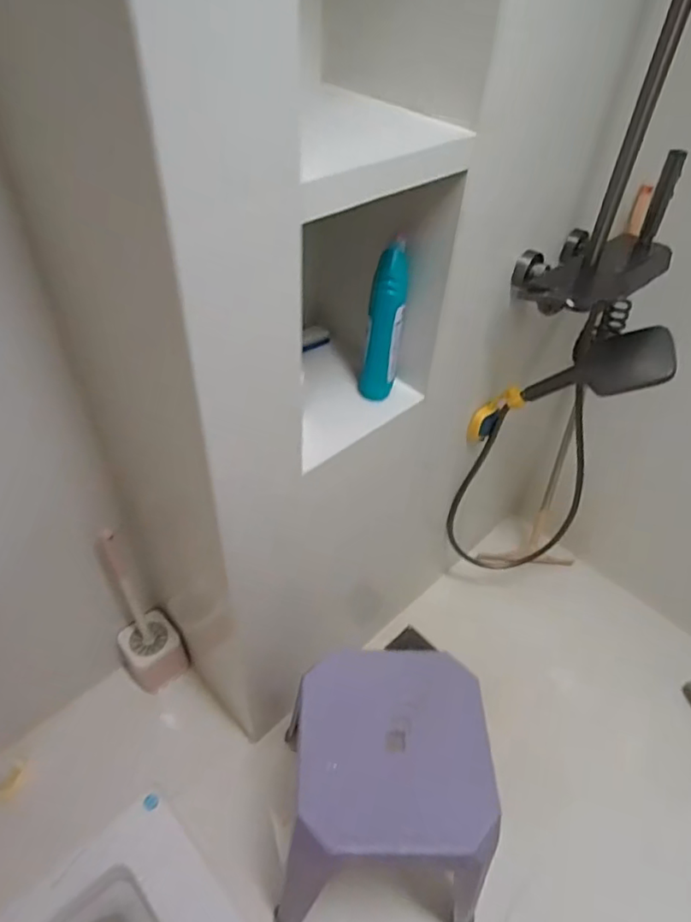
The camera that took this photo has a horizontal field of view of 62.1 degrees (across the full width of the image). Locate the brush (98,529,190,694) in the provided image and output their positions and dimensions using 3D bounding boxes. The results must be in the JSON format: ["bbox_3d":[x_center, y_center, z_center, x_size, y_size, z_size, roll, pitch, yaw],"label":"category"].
[{"bbox_3d":[-0.443,0.333,1.226,0.136,0.474,0.104,-23,52,-26],"label":"brush"}]

